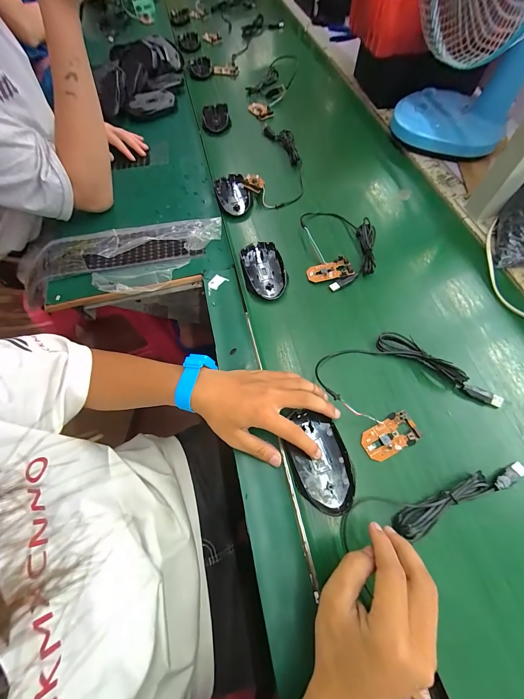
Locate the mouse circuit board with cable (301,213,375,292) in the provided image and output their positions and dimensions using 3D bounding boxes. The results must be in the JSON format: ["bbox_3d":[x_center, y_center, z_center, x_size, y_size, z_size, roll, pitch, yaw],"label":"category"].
[{"bbox_3d":[0.129,-0.173,0.467,0.121,0.023,0.171,-3,63,0],"label":"mouse circuit board with cable"}]

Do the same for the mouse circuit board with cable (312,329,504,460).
[{"bbox_3d":[0.175,0.040,0.357,0.179,0.024,0.138,-22,64,-9],"label":"mouse circuit board with cable"}]

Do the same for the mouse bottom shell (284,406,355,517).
[{"bbox_3d":[0.064,0.124,0.327,0.064,0.009,0.112,-15,63,-6],"label":"mouse bottom shell"}]

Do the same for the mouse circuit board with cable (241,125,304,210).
[{"bbox_3d":[0.035,-0.382,0.572,0.111,0.020,0.264,10,63,7],"label":"mouse circuit board with cable"}]

